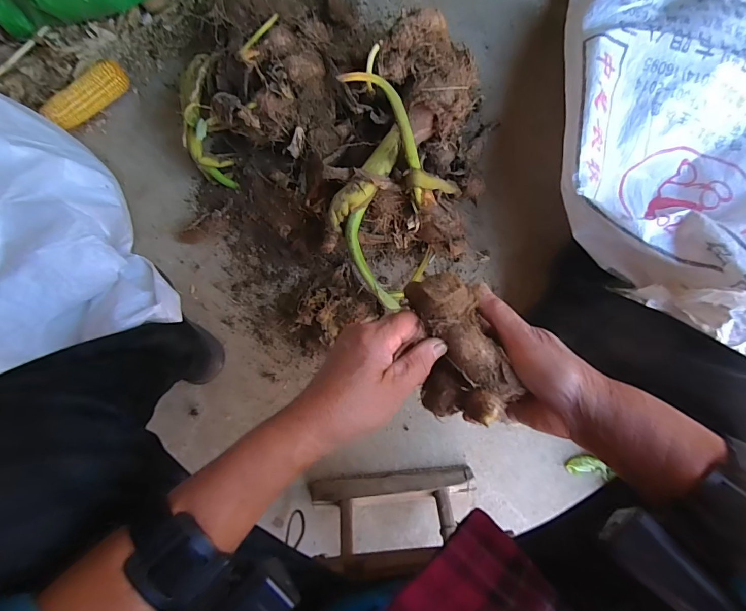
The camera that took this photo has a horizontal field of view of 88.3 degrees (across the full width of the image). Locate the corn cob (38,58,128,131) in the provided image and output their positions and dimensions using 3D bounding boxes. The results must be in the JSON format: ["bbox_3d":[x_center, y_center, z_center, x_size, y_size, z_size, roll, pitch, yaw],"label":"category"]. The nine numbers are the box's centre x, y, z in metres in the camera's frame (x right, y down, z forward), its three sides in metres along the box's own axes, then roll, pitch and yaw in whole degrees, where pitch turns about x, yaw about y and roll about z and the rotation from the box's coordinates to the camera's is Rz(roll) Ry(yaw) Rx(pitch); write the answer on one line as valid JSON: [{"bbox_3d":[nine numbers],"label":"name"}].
[{"bbox_3d":[-0.473,-0.350,0.639,0.140,0.058,0.049,-39,88,-3],"label":"corn cob"}]

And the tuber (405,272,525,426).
[{"bbox_3d":[0.061,0.029,0.279,0.062,0.041,0.105,-19,99,-2],"label":"tuber"}]

